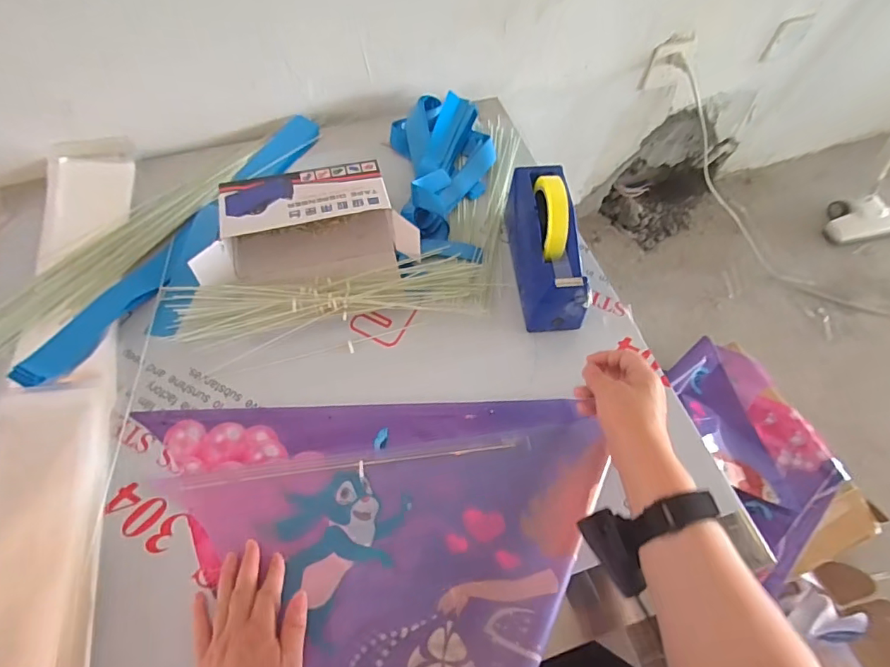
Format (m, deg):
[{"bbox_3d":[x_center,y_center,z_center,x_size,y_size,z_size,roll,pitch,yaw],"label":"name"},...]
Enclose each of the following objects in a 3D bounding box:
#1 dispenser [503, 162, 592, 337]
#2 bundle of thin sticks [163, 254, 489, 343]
[{"bbox_3d":[0.128,-0.119,0.641,0.068,0.123,0.200,-4,61,-5],"label":"dispenser"},{"bbox_3d":[-0.143,-0.049,0.648,0.398,0.035,0.083,-7,61,-7],"label":"bundle of thin sticks"}]

